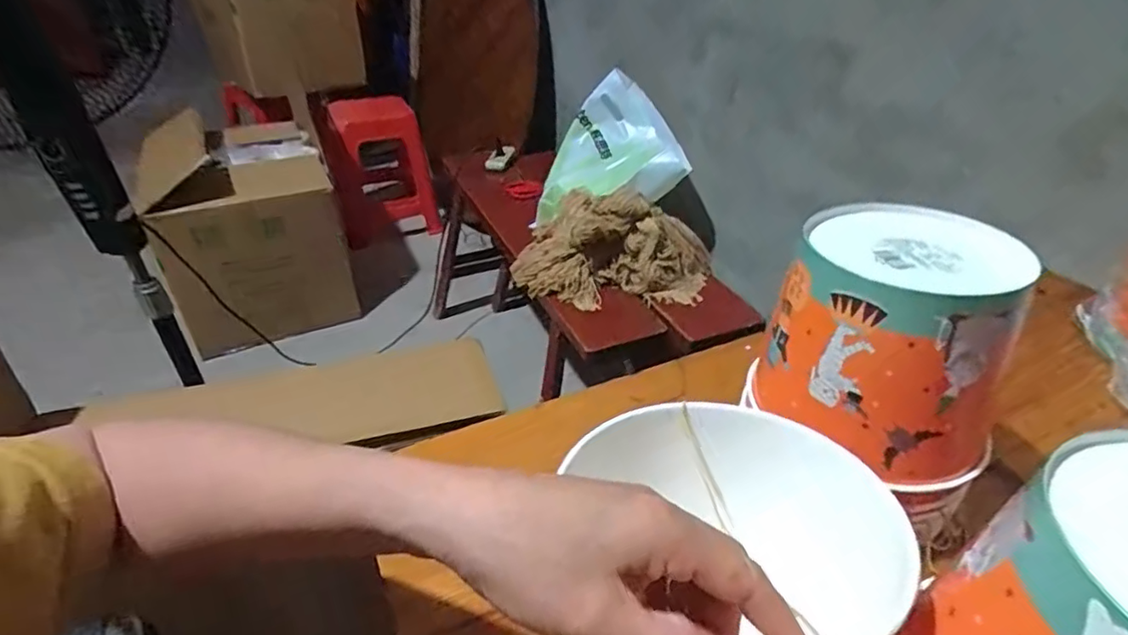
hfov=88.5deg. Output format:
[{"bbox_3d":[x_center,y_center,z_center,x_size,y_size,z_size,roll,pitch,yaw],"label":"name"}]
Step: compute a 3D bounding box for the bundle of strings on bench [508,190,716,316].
[{"bbox_3d":[0.089,-0.126,1.085,0.375,0.187,0.140,3,35,3],"label":"bundle of strings on bench"}]

